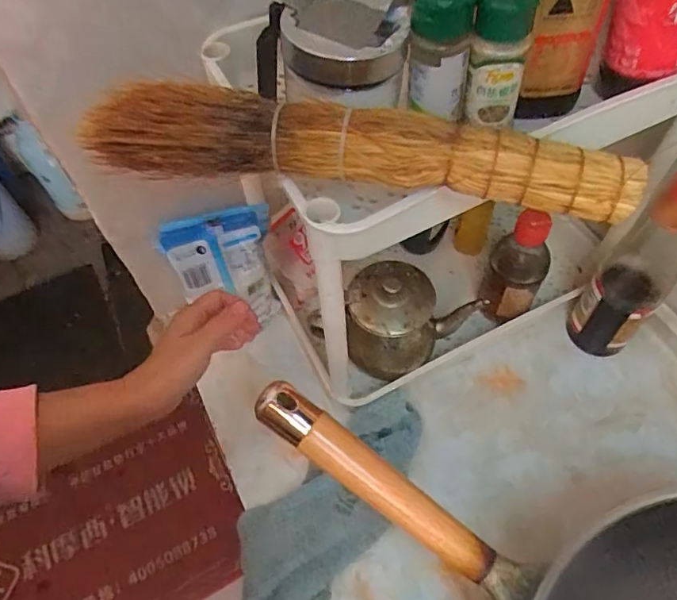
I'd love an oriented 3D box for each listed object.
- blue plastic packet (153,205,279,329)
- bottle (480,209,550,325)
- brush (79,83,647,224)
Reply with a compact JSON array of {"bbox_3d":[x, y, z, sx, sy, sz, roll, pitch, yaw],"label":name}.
[{"bbox_3d":[-0.120,-0.027,0.556,0.106,0.150,0.024,-12,38,-11],"label":"blue plastic packet"},{"bbox_3d":[0.179,-0.022,0.544,0.057,0.145,0.048,27,62,18],"label":"bottle"},{"bbox_3d":[0.004,-0.084,0.293,0.305,0.040,0.033,8,58,8],"label":"brush"}]

